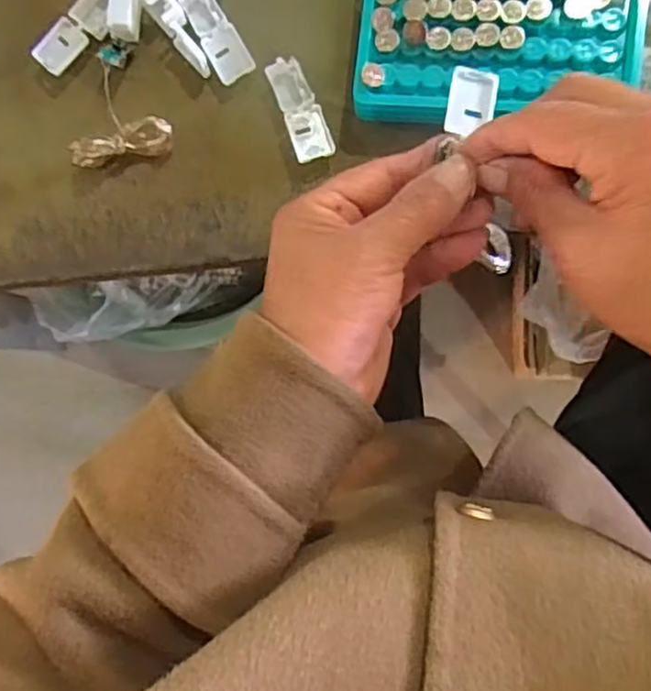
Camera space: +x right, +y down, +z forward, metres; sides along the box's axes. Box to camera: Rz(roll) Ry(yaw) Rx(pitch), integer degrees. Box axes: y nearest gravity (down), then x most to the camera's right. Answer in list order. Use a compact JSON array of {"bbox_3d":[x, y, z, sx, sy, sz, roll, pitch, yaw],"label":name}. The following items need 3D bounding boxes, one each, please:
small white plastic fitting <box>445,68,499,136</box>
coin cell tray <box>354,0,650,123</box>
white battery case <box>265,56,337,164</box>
[{"bbox_3d":[0.061,-0.102,0.289,0.020,0.006,0.027,10,89,8],"label":"small white plastic fitting"},{"bbox_3d":[0.084,-0.159,0.332,0.130,0.025,0.097,4,89,8],"label":"coin cell tray"},{"bbox_3d":[-0.012,-0.119,0.352,0.020,0.012,0.053,-20,86,6],"label":"white battery case"}]

